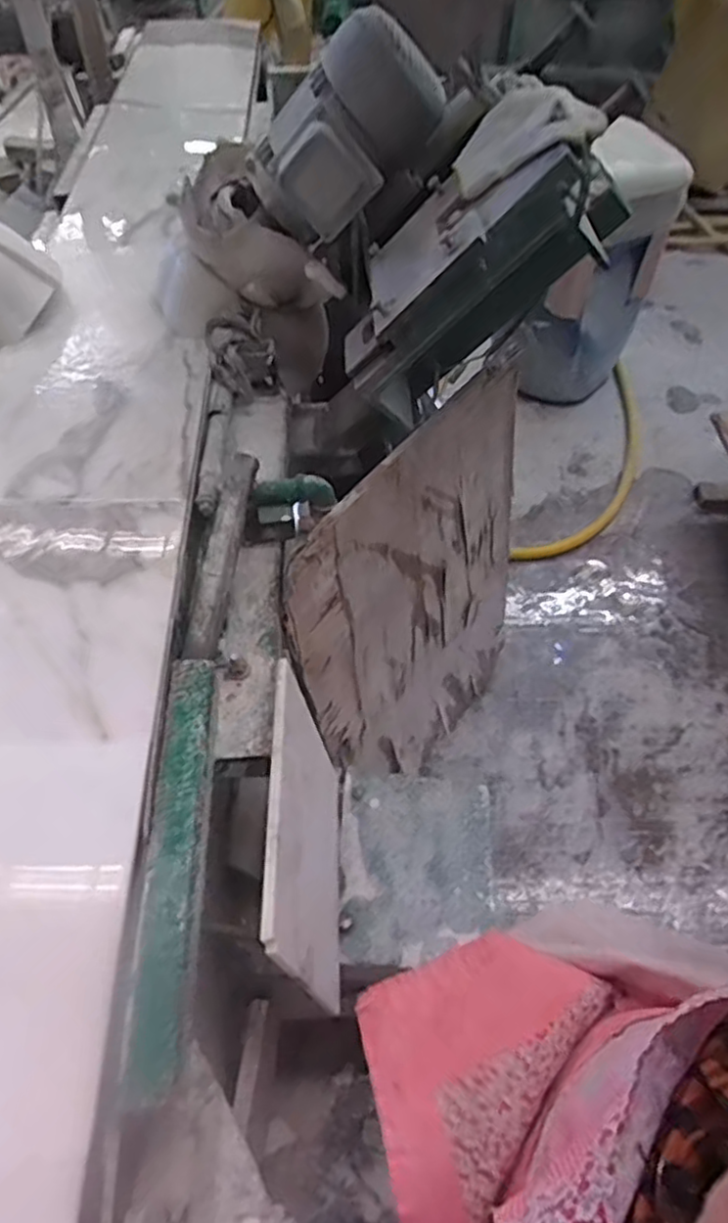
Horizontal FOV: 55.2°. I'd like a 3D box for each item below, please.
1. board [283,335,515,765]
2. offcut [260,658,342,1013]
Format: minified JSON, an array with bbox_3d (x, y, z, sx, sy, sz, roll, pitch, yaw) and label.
[{"bbox_3d":[0.111,0.014,1.176,0.024,0.757,0.531,29,63,29],"label":"board"},{"bbox_3d":[-0.063,0.254,0.818,0.017,0.310,0.338,-8,50,5],"label":"offcut"}]

